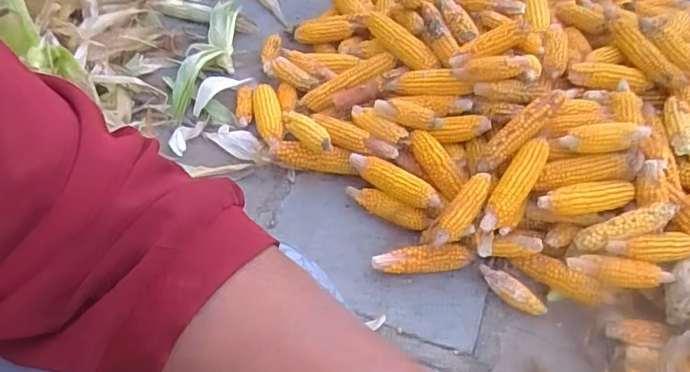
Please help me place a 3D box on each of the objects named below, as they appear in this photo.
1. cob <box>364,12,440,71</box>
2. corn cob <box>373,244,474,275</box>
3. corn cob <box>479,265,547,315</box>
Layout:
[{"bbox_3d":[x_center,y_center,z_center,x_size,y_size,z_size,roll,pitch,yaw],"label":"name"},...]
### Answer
[{"bbox_3d":[0.104,-0.281,1.035,0.045,0.052,0.214,-25,51,-21],"label":"cob"},{"bbox_3d":[0.125,0.116,0.843,0.159,0.043,0.035,-4,46,-2],"label":"corn cob"},{"bbox_3d":[0.262,0.165,0.835,0.111,0.028,0.029,31,54,27],"label":"corn cob"}]

